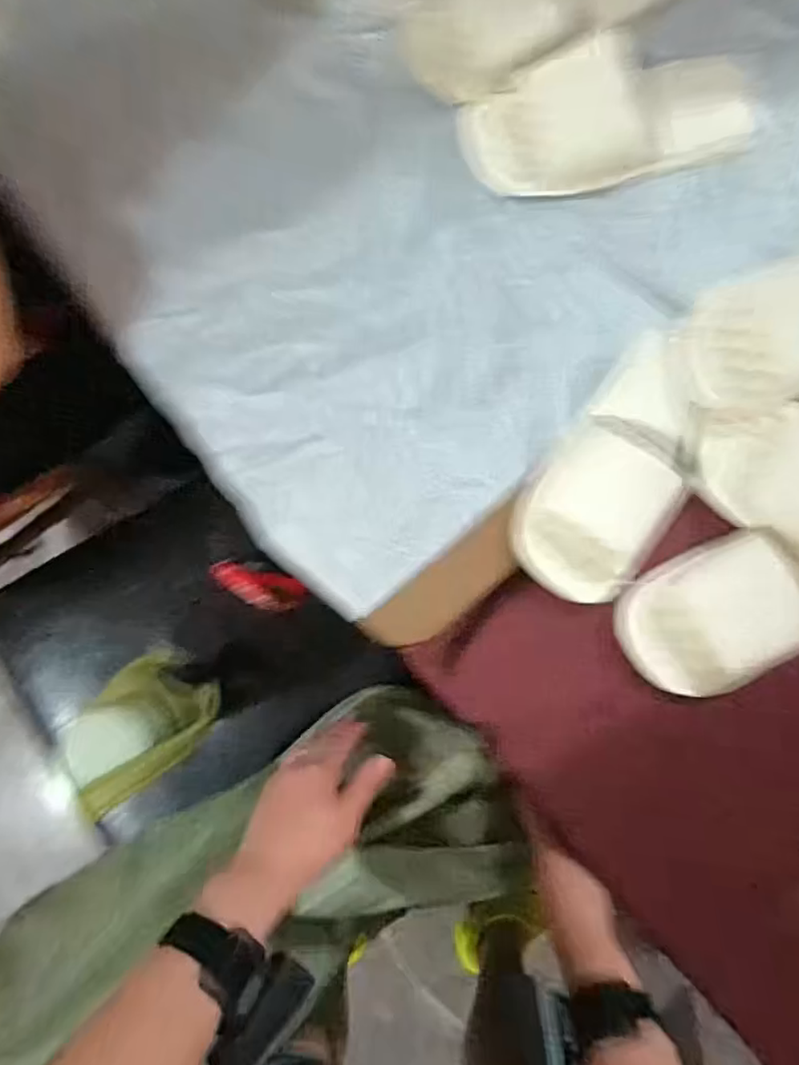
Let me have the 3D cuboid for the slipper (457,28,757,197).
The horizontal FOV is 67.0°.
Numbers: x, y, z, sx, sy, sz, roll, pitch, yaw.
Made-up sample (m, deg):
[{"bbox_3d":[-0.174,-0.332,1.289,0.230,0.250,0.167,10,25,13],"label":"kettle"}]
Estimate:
[{"bbox_3d":[0.195,-0.373,0.535,0.265,0.060,0.112,-15,85,-4],"label":"slipper"}]

